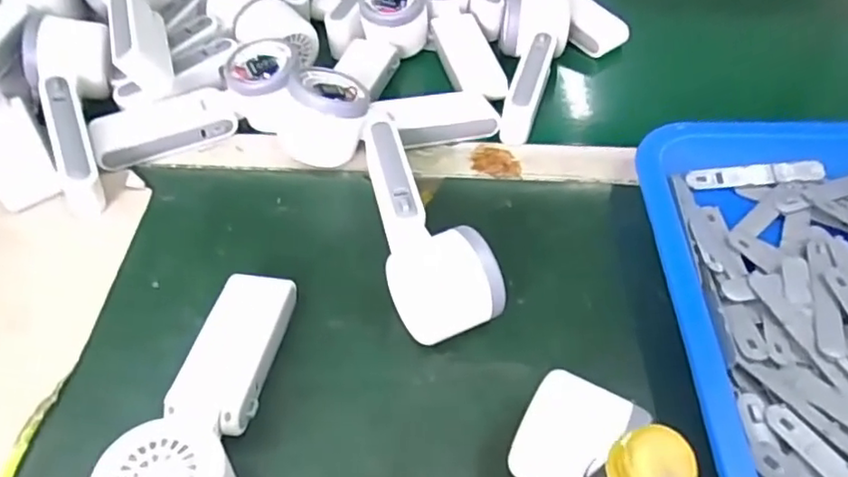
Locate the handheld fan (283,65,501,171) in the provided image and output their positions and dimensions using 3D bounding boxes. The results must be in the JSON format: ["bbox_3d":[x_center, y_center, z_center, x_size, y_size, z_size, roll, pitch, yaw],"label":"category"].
[{"bbox_3d":[-0.026,-0.099,0.463,0.163,0.064,0.060,-8,50,-8],"label":"handheld fan"}]

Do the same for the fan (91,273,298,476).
[{"bbox_3d":[-0.109,0.085,0.326,0.053,0.052,0.166,7,50,5],"label":"fan"}]

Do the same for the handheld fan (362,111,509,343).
[{"bbox_3d":[-0.004,-0.018,0.408,0.060,0.053,0.185,-11,51,-9],"label":"handheld fan"}]

